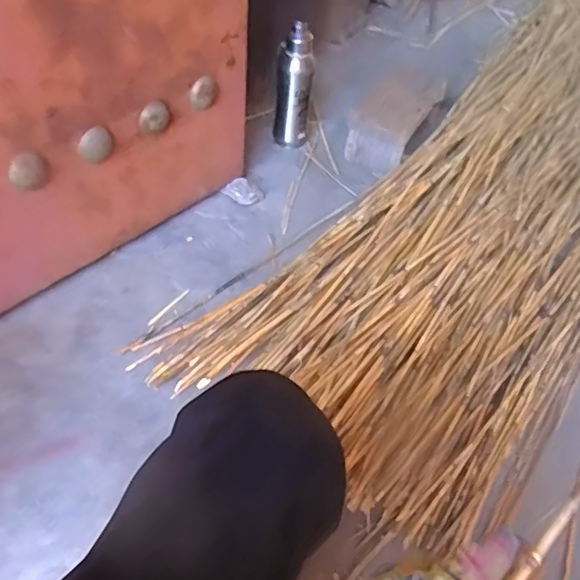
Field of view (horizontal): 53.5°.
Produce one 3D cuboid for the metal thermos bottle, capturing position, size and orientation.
[{"bbox_3d":[0.011,-0.474,1.351,0.085,0.287,0.080,5,50,-2],"label":"metal thermos bottle"}]

